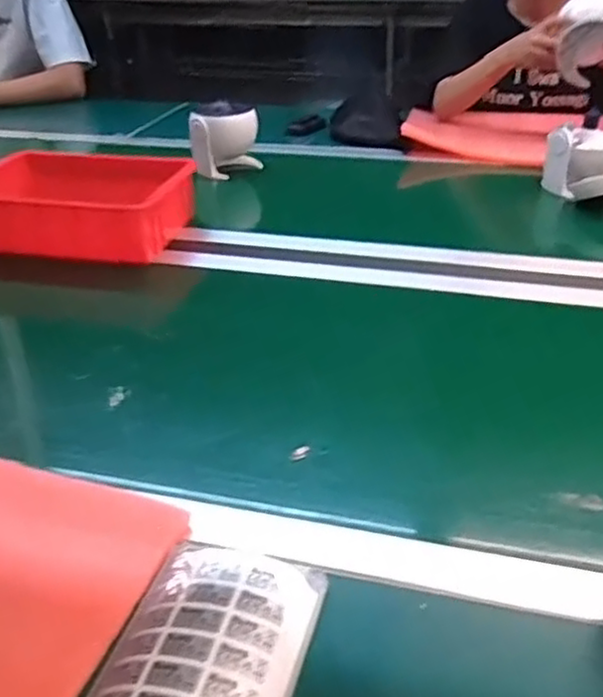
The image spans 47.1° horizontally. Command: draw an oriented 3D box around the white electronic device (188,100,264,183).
[{"bbox_3d":[-0.136,-0.363,1.229,0.119,0.128,0.078,-8,33,-9],"label":"white electronic device"}]

